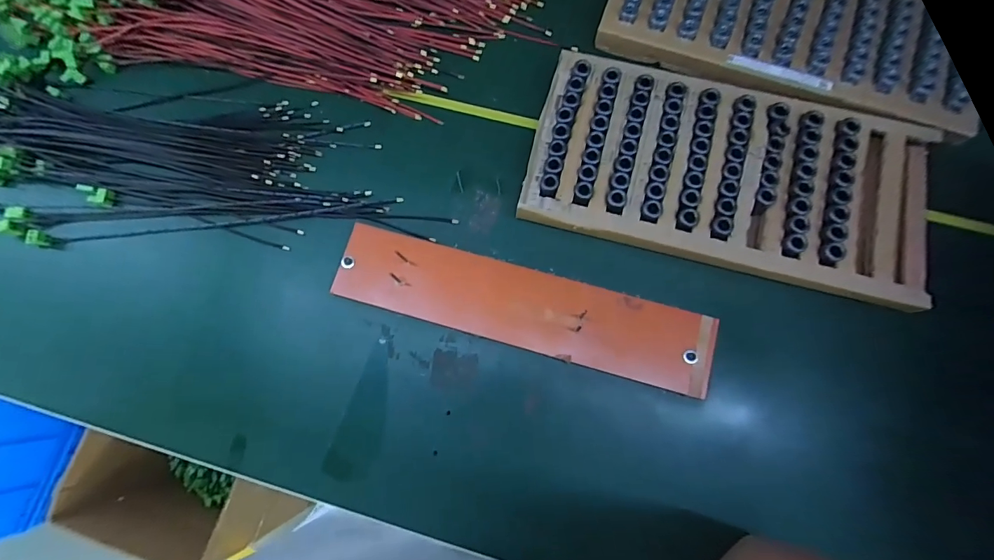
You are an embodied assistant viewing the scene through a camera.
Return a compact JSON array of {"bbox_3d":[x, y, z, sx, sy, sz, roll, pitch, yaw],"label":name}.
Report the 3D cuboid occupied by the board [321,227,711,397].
[{"bbox_3d":[0.022,0.024,0.395,0.338,0.014,0.074,15,80,6],"label":"board"}]

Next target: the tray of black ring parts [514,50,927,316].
[{"bbox_3d":[0.213,-0.098,0.404,0.354,0.044,0.178,16,78,3],"label":"tray of black ring parts"}]

